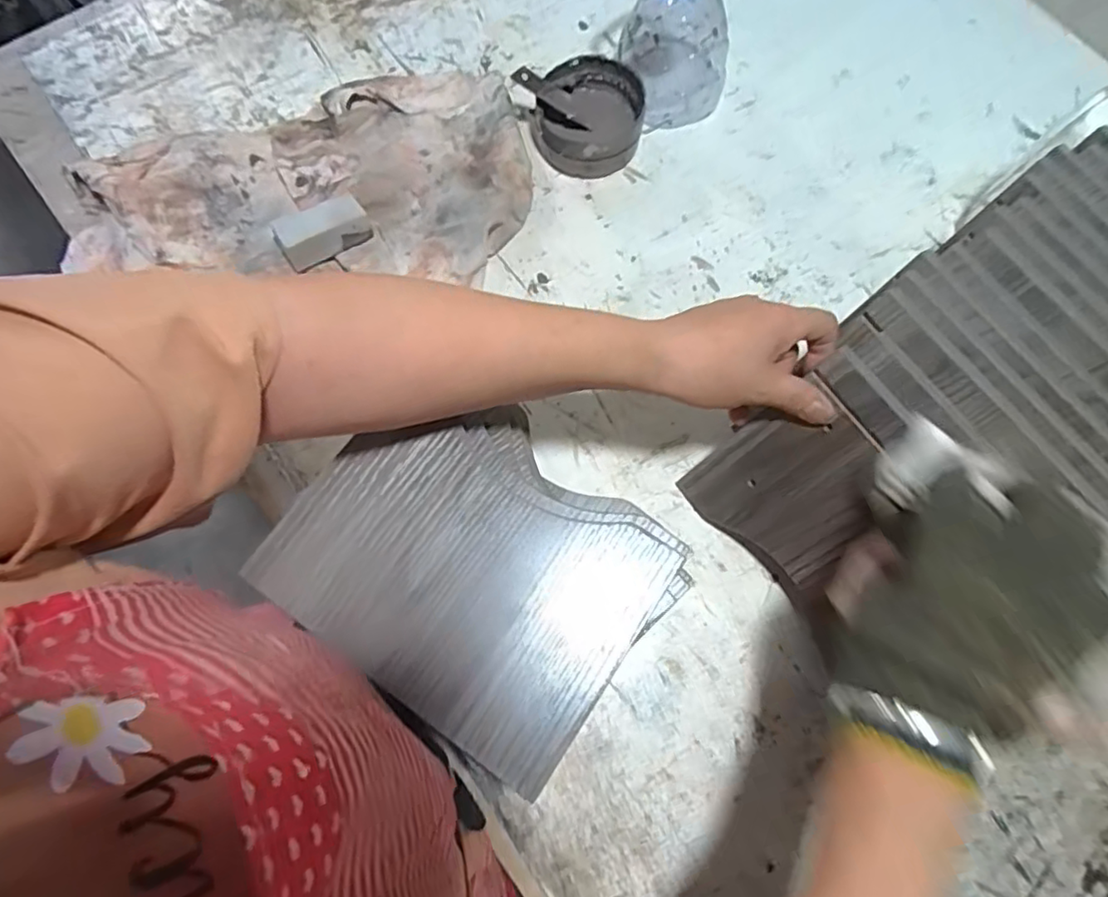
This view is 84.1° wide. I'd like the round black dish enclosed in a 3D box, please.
[{"bbox_3d":[0.028,-0.284,0.532,0.092,0.040,0.093,0,74,0],"label":"round black dish"}]

